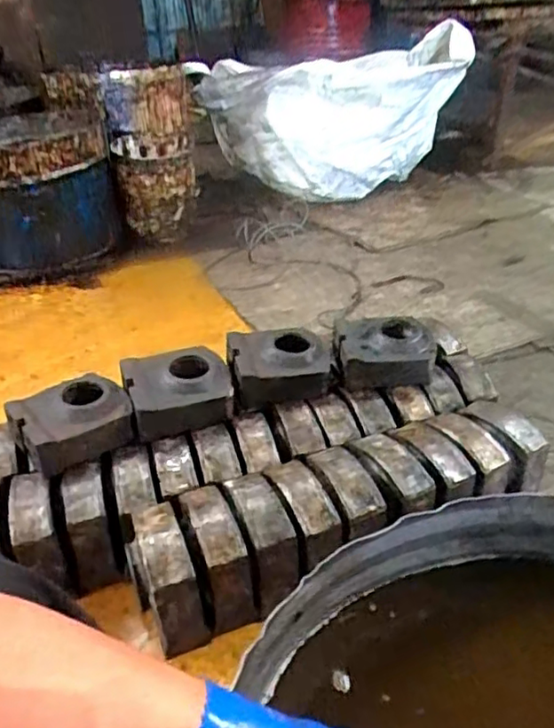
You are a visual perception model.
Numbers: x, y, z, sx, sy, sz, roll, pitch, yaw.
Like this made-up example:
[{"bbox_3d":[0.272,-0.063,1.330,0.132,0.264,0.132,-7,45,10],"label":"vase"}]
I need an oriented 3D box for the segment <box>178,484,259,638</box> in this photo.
[{"bbox_3d":[-0.095,0.293,0.959,0.067,0.128,0.173,-14,35,-16],"label":"segment"}]

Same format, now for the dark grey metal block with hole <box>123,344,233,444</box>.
[{"bbox_3d":[-0.184,0.050,1.141,0.189,0.085,0.160,-9,33,-10],"label":"dark grey metal block with hole"}]

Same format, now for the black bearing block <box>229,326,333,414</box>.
[{"bbox_3d":[0.004,0.002,1.188,0.192,0.089,0.153,-8,33,-8],"label":"black bearing block"}]

